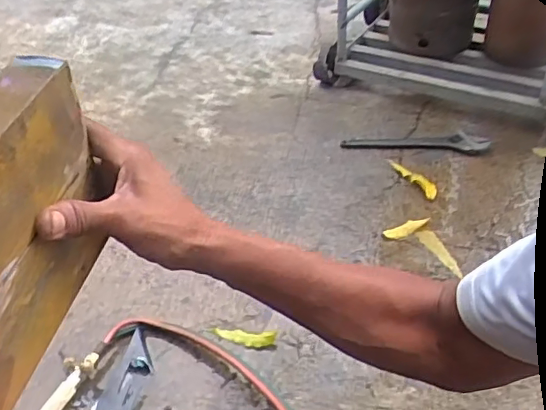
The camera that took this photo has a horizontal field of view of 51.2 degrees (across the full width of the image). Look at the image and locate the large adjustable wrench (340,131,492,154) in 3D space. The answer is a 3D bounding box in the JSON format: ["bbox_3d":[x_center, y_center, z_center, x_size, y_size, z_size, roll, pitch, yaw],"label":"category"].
[{"bbox_3d":[0.353,-0.158,1.426,0.354,0.017,0.058,3,60,14],"label":"large adjustable wrench"}]

